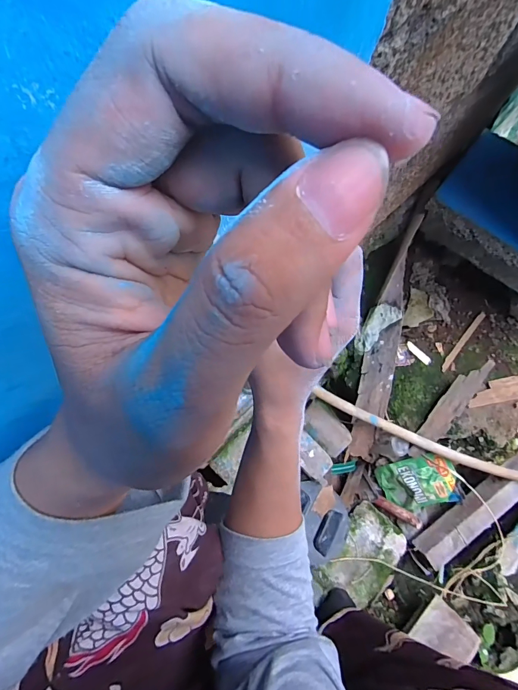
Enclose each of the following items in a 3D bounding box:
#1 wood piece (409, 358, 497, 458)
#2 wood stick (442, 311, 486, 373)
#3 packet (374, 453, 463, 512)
[{"bbox_3d":[0.358,0.119,0.694,0.045,0.021,0.220,38,96,8],"label":"wood piece"},{"bbox_3d":[0.407,-0.008,0.731,0.012,0.009,0.146,38,77,8],"label":"wood stick"},{"bbox_3d":[0.315,0.276,0.738,0.149,0.036,0.101,-24,82,23],"label":"packet"}]

